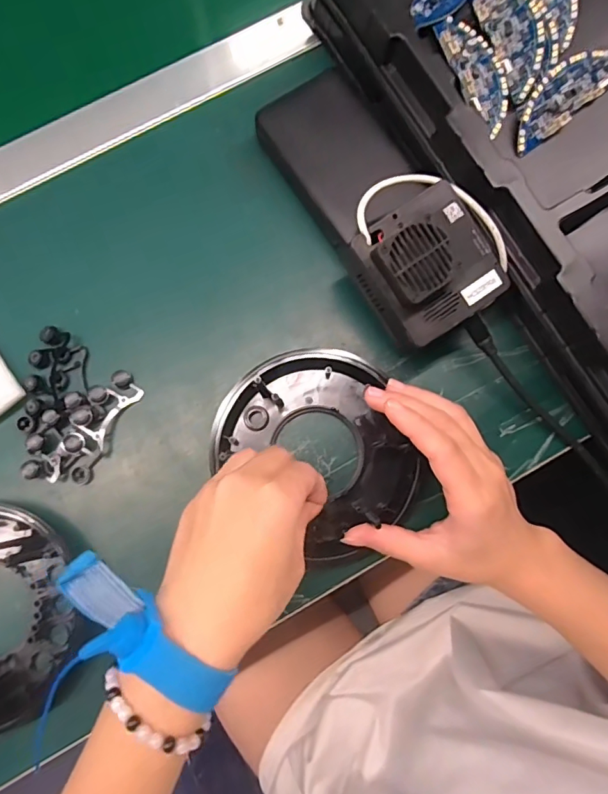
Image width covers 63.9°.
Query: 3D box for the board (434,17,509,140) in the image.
[{"bbox_3d":[0.116,-0.215,0.322,0.031,0.006,0.090,-18,80,-5],"label":"board"}]

